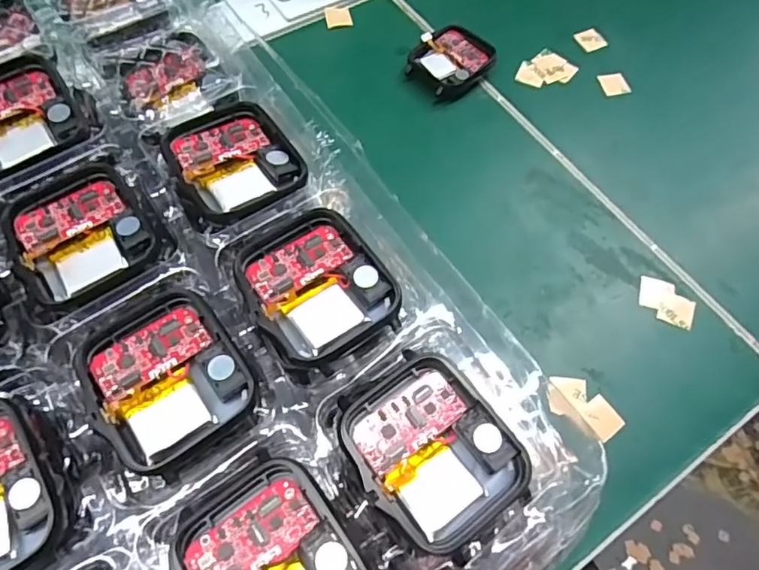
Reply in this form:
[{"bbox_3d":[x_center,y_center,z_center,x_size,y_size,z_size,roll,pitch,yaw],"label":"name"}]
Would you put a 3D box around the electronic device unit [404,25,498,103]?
[{"bbox_3d":[0.039,-0.123,0.300,0.037,0.011,0.044,40,68,17],"label":"electronic device unit"}]

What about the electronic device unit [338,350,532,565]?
[{"bbox_3d":[0.014,0.042,0.140,0.037,0.006,0.046,-32,68,-17],"label":"electronic device unit"}]

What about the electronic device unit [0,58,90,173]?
[{"bbox_3d":[-0.123,-0.059,0.184,0.038,0.007,0.042,-31,68,-17],"label":"electronic device unit"}]

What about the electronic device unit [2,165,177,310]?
[{"bbox_3d":[-0.089,-0.016,0.165,0.039,0.006,0.044,-29,67,-16],"label":"electronic device unit"}]

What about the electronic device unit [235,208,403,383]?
[{"bbox_3d":[-0.019,0.000,0.156,0.039,0.006,0.045,-31,68,-17],"label":"electronic device unit"}]

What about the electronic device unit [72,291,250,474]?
[{"bbox_3d":[-0.057,0.024,0.144,0.037,0.004,0.042,-32,68,-17],"label":"electronic device unit"}]

